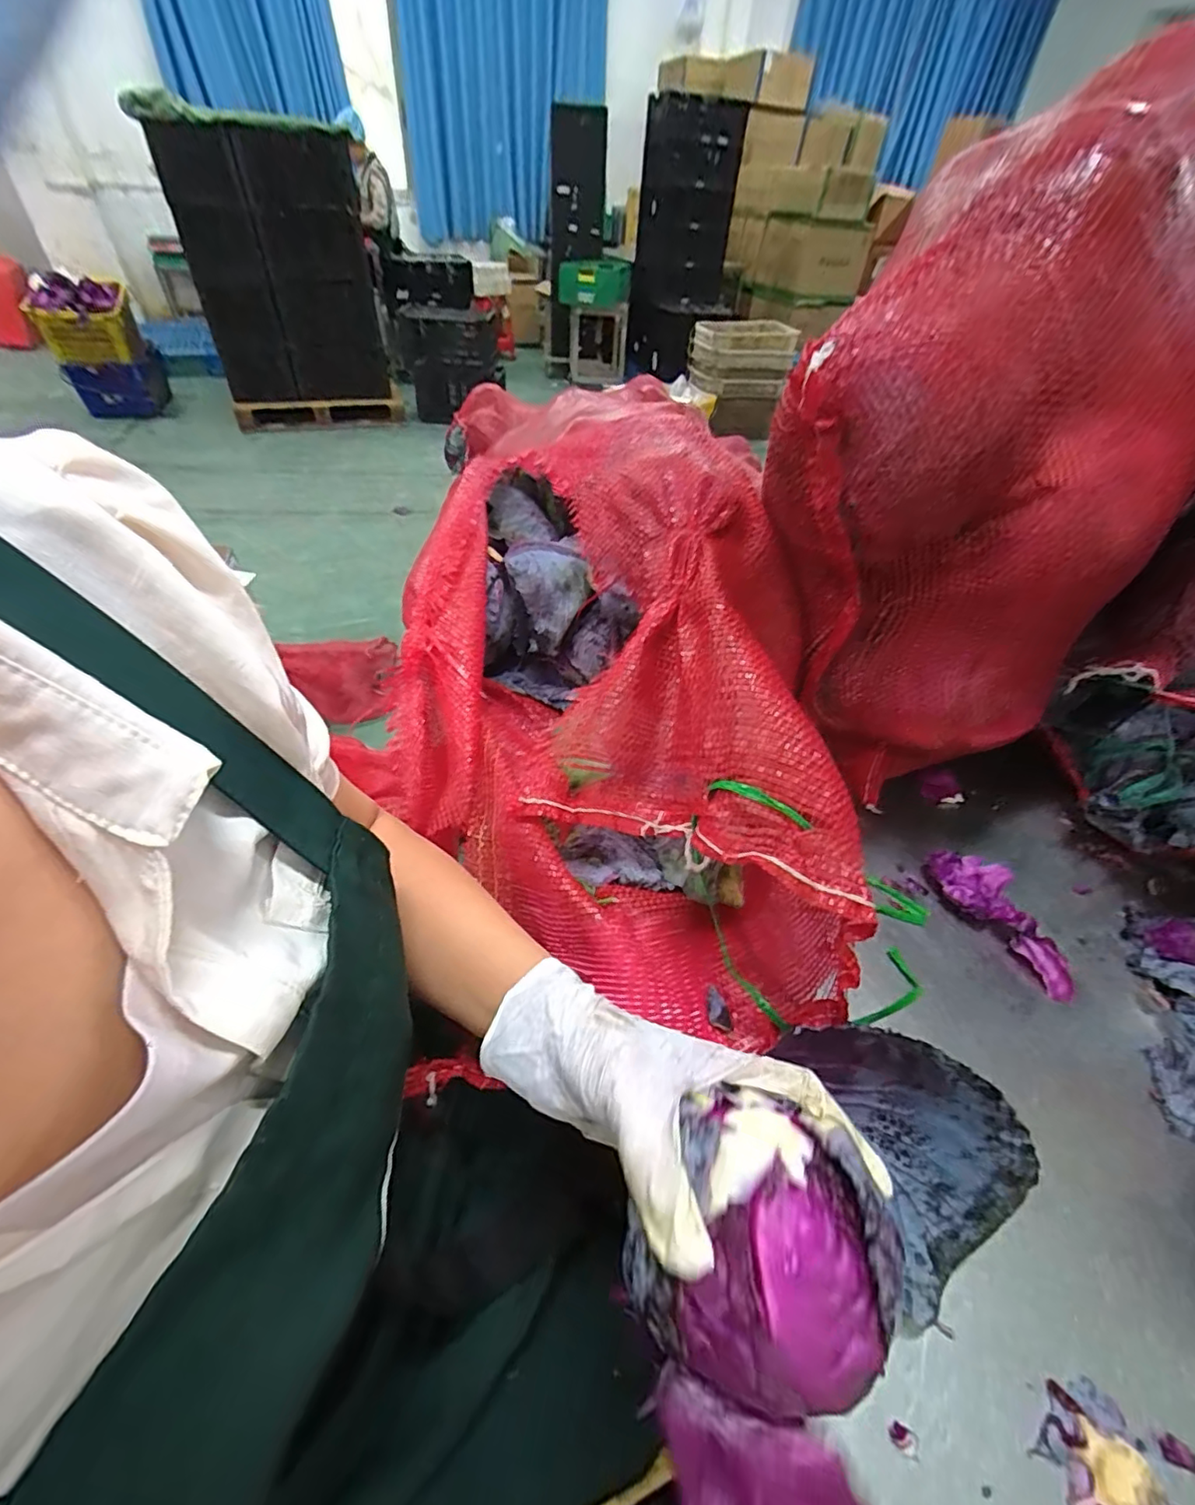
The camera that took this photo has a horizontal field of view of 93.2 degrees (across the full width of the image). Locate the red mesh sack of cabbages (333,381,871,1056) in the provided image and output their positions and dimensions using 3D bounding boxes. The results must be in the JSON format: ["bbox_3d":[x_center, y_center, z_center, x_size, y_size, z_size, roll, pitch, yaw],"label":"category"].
[{"bbox_3d":[-0.004,-0.098,0.488,0.317,0.237,0.562,-3,46,-8],"label":"red mesh sack of cabbages"}]

